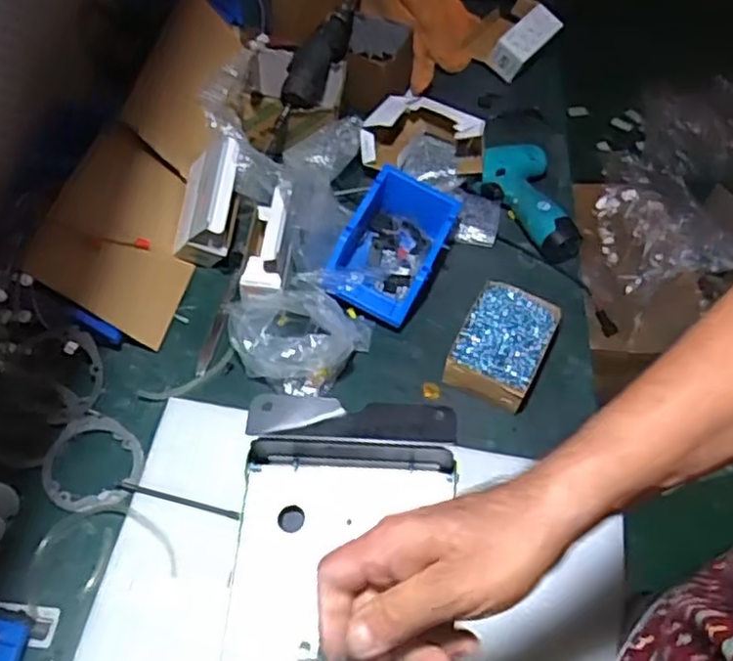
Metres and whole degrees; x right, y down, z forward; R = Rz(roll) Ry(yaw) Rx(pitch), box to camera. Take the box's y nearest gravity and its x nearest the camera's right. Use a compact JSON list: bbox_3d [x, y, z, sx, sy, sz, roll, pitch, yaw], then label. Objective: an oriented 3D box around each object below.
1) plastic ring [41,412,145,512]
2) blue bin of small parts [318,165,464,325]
[{"bbox_3d":[-0.294,0.144,0.748,0.106,0.011,0.103,1,56,-2],"label":"plastic ring"},{"bbox_3d":[0.029,-0.097,0.874,0.117,0.098,0.198,23,55,3],"label":"blue bin of small parts"}]

